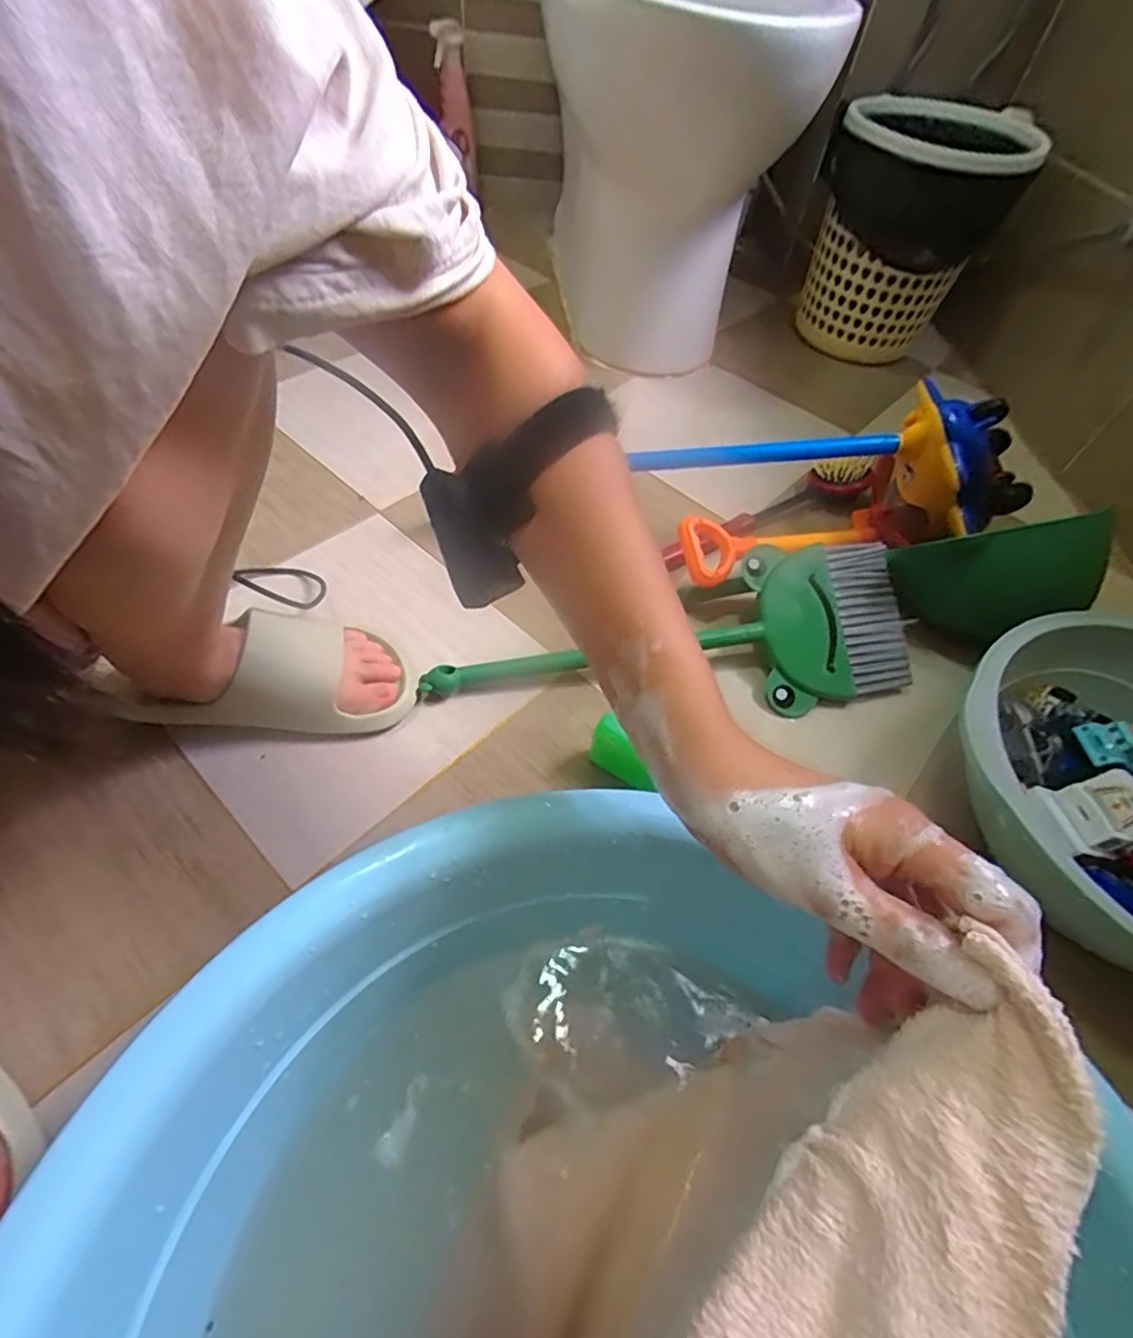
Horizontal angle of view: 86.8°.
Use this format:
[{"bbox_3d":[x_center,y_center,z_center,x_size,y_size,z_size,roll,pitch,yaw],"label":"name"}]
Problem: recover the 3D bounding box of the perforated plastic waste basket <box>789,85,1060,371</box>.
[{"bbox_3d":[0.497,-0.665,0.919,0.246,0.292,0.273,21,55,9],"label":"perforated plastic waste basket"}]

